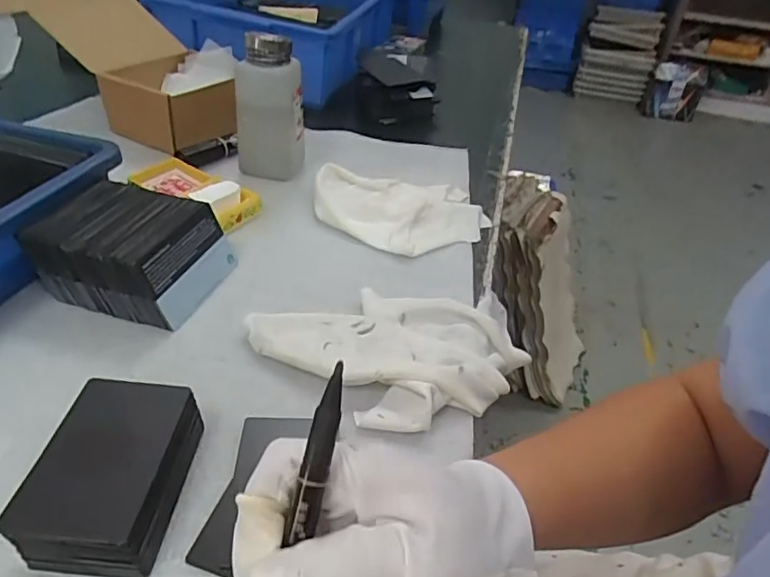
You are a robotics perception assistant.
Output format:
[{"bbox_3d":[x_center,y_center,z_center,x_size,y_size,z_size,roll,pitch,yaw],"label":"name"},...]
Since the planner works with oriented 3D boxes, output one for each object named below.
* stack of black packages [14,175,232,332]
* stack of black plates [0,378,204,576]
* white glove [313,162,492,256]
[{"bbox_3d":[-0.174,-0.027,0.400,0.107,0.052,0.089,13,38,9],"label":"stack of black packages"},{"bbox_3d":[-0.129,0.088,0.275,0.063,0.032,0.084,6,37,0],"label":"stack of black plates"},{"bbox_3d":[0.015,-0.068,0.504,0.151,0.023,0.107,2,38,-5],"label":"white glove"}]

